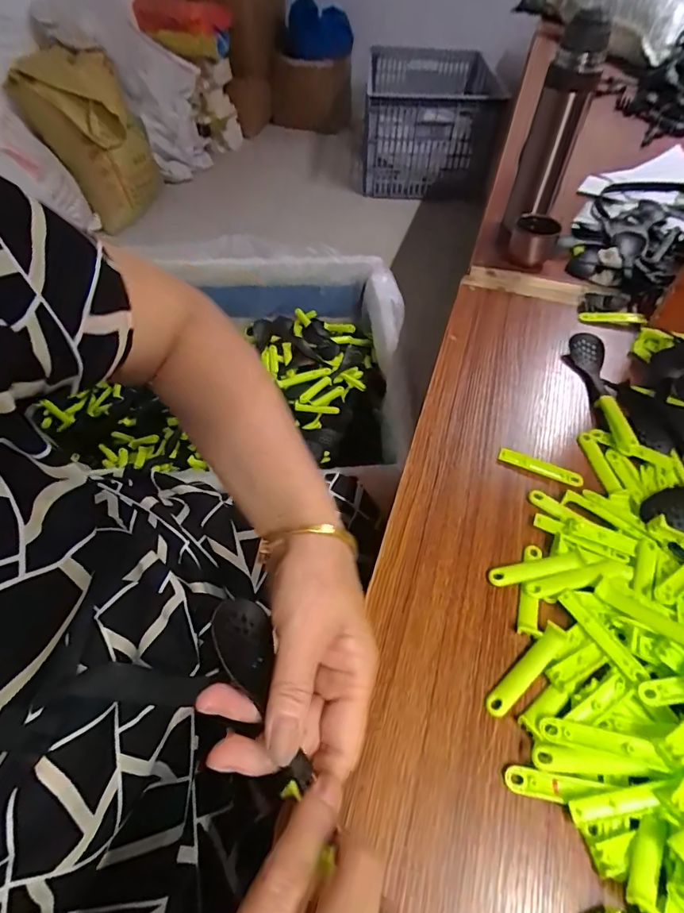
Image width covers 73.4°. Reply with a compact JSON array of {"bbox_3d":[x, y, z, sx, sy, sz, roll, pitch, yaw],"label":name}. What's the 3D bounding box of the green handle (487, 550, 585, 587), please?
[{"bbox_3d":[0.156,0.090,0.366,0.077,0.006,0.017,-7,53,-6],"label":"green handle"}]

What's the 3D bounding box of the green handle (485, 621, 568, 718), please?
[{"bbox_3d":[0.128,0.147,0.318,0.076,0.012,0.015,-36,61,-25],"label":"green handle"}]

